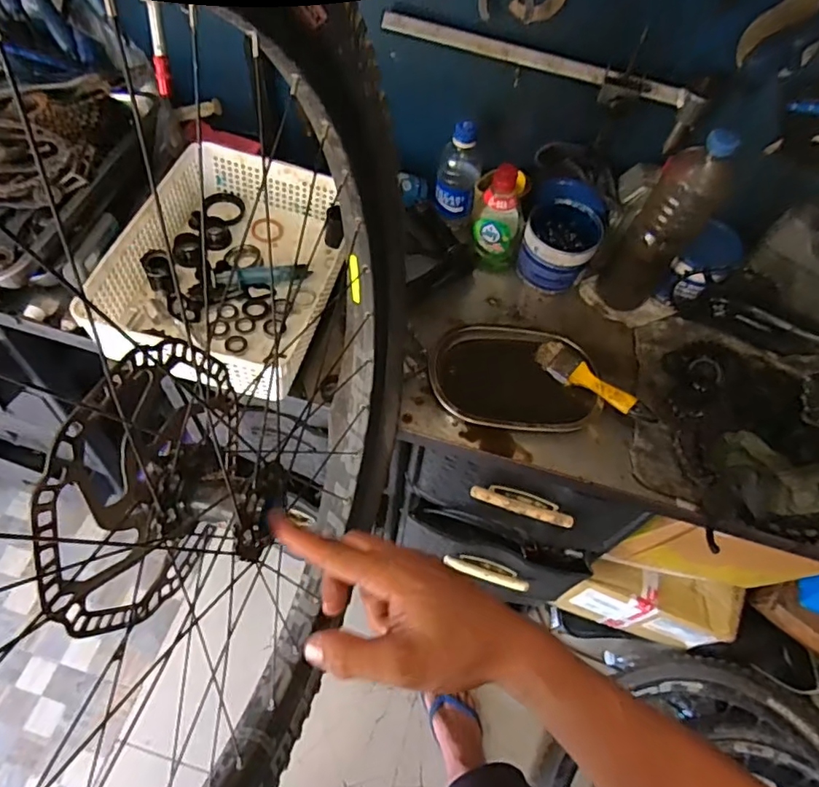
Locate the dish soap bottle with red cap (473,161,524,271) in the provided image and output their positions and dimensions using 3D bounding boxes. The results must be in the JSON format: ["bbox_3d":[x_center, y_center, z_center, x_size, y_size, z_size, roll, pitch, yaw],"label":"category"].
[{"bbox_3d":[0.128,-0.246,0.793,0.068,0.171,0.058,13,58,4],"label":"dish soap bottle with red cap"}]

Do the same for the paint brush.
[{"bbox_3d":[0.232,-0.011,0.713,0.042,0.015,0.164,-49,61,3],"label":"paint brush"}]

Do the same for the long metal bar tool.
[{"bbox_3d":[0.156,-0.377,0.686,0.387,0.080,0.044,16,58,6],"label":"long metal bar tool"}]

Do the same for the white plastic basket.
[{"bbox_3d":[-0.221,-0.165,0.716,0.240,0.084,0.325,14,58,4],"label":"white plastic basket"}]

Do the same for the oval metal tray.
[{"bbox_3d":[0.133,-0.015,0.720,0.215,0.044,0.144,1,58,-4],"label":"oval metal tray"}]

